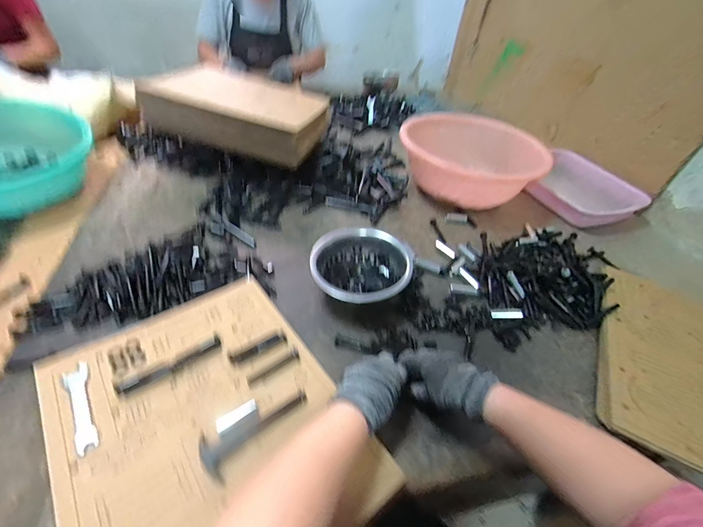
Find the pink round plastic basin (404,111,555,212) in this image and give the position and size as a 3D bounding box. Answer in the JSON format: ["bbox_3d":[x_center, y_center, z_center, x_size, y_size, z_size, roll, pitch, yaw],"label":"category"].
[{"bbox_3d":[0.314,-0.266,0.872,0.281,0.150,0.310,-31,54,-34],"label":"pink round plastic basin"}]

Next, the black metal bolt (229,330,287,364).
[{"bbox_3d":[-0.133,0.120,0.473,0.080,0.009,0.017,-19,48,-26],"label":"black metal bolt"}]

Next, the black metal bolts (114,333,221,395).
[{"bbox_3d":[-0.241,0.134,0.442,0.128,0.010,0.019,-27,52,-32],"label":"black metal bolts"}]

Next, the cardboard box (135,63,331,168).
[{"bbox_3d":[-0.282,-0.384,0.850,0.385,0.112,0.277,10,44,3],"label":"cardboard box"}]

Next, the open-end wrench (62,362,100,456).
[{"bbox_3d":[-0.322,0.170,0.394,0.025,0.004,0.113,-20,54,-33],"label":"open-end wrench"}]

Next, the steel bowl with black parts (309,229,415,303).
[{"bbox_3d":[0.019,0.007,0.585,0.165,0.083,0.162,4,42,-4],"label":"steel bowl with black parts"}]

